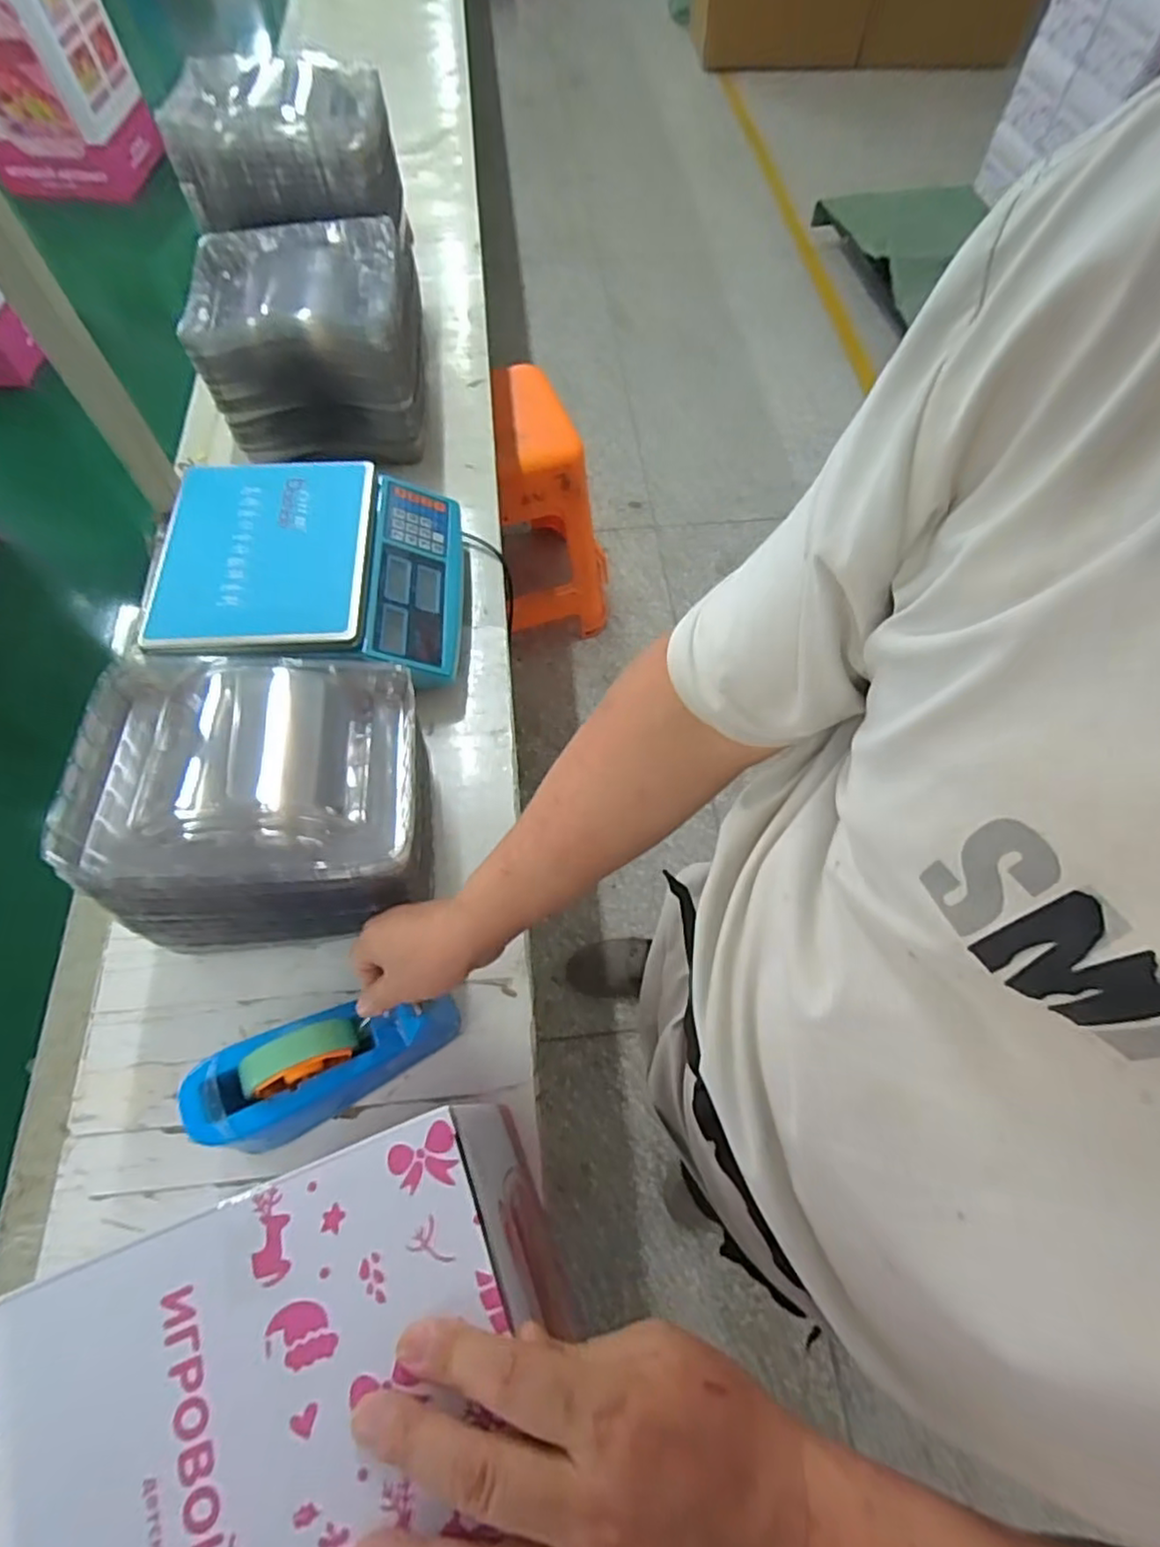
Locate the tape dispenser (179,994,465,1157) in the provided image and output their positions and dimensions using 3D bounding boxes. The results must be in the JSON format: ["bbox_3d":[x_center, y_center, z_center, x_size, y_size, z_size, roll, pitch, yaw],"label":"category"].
[{"bbox_3d":[-0.204,0.233,0.551,0.198,0.104,0.069,-26,67,-13],"label":"tape dispenser"}]

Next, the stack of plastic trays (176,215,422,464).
[{"bbox_3d":[-0.339,-0.550,0.878,0.251,0.202,0.202,-4,63,-3],"label":"stack of plastic trays"}]

